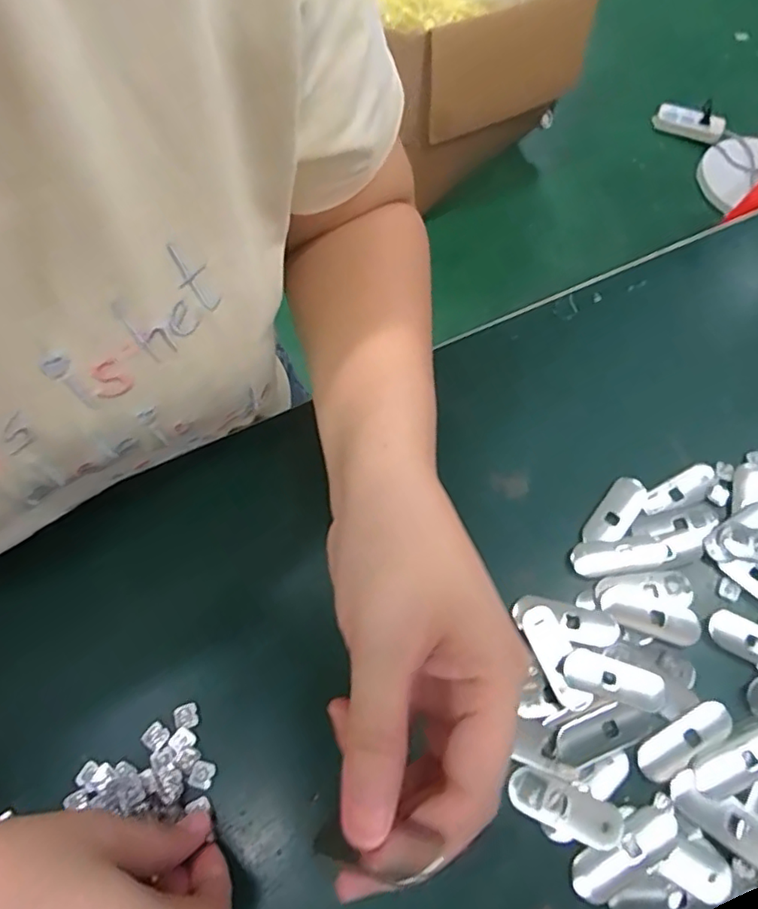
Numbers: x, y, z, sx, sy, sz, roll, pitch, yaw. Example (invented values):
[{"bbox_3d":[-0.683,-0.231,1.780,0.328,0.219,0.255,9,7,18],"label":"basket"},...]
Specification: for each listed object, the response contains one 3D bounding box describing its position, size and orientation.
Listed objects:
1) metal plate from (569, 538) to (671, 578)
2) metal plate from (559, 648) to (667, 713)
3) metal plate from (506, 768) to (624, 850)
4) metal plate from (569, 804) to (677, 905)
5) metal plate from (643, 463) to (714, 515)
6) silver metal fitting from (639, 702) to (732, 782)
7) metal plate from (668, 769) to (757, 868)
[{"bbox_3d":[0.129,0.054,0.318,0.053,0.004,0.018,-5,64,-4],"label":"metal plate"},{"bbox_3d":[0.114,0.109,0.290,0.050,0.004,0.019,18,65,7],"label":"metal plate"},{"bbox_3d":[0.082,0.157,0.266,0.049,0.004,0.017,21,66,9],"label":"metal plate"},{"bbox_3d":[0.107,0.173,0.258,0.052,0.005,0.020,-29,68,-14],"label":"metal plate"},{"bbox_3d":[0.171,0.021,0.340,0.050,0.004,0.017,-25,67,-13],"label":"metal plate"},{"bbox_3d":[0.144,0.134,0.281,0.049,0.005,0.017,-27,68,-13],"label":"silver metal fitting"},{"bbox_3d":[0.154,0.162,0.264,0.050,0.004,0.017,36,69,15],"label":"metal plate"}]

